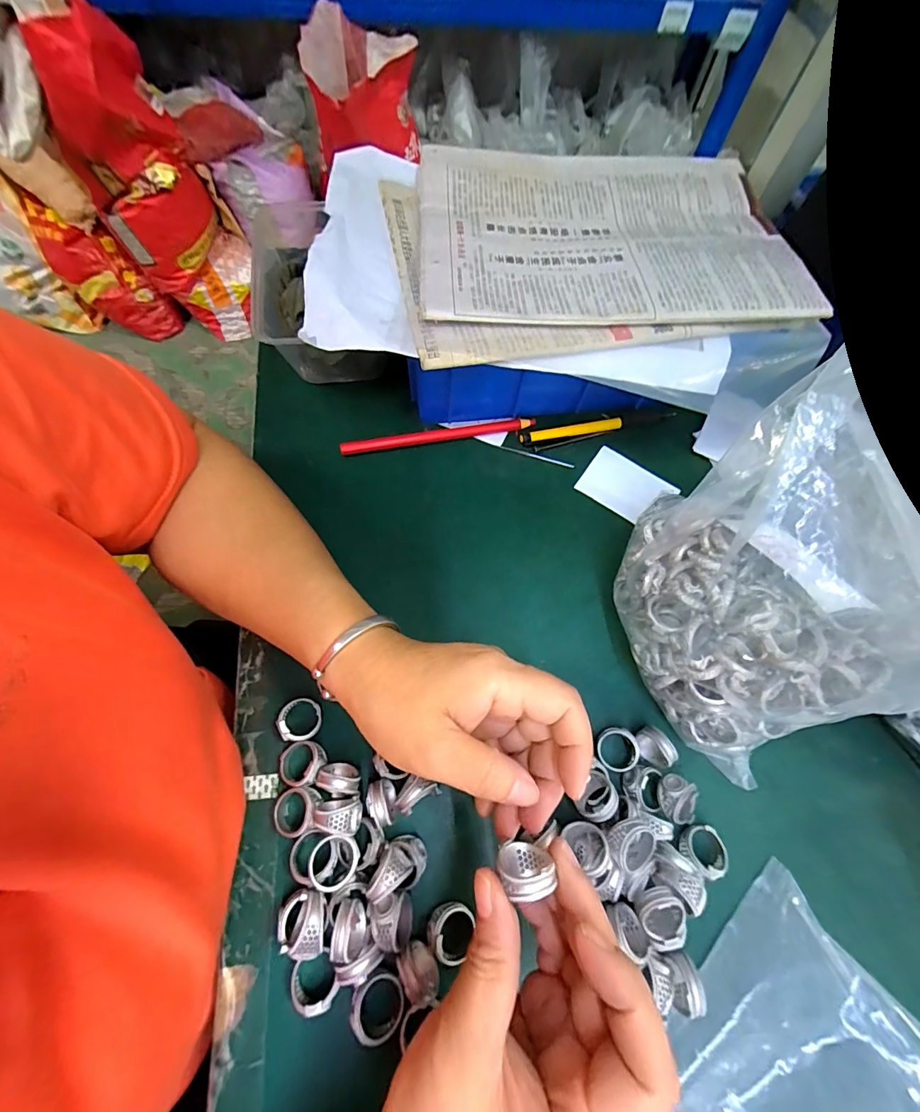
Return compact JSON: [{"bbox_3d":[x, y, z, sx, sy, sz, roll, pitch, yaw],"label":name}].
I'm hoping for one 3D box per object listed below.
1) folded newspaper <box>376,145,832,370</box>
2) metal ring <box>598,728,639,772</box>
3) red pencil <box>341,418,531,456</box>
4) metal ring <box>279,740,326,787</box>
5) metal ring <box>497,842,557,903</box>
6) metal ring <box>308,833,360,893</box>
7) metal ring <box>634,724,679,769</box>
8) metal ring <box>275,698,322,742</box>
[{"bbox_3d":[0.091,-0.234,0.304,0.274,0.015,0.213,-7,68,-6],"label":"folded newspaper"},{"bbox_3d":[0.098,0.121,0.261,0.025,0.005,0.024,-2,76,10],"label":"metal ring"},{"bbox_3d":[-0.017,-0.098,0.347,0.157,0.013,0.009,-10,68,-7],"label":"red pencil"},{"bbox_3d":[-0.093,0.122,0.247,0.027,0.016,0.023,-6,68,-6],"label":"metal ring"},{"bbox_3d":[0.026,0.131,0.174,0.021,0.020,0.016,5,67,-1],"label":"metal ring"},{"bbox_3d":[-0.066,0.160,0.220,0.025,0.010,0.026,1,67,-3],"label":"metal ring"},{"bbox_3d":[0.120,0.118,0.260,0.014,0.019,0.023,-35,73,-16],"label":"metal ring"},{"bbox_3d":[-0.097,0.098,0.253,0.025,0.007,0.024,12,54,-16],"label":"metal ring"}]

